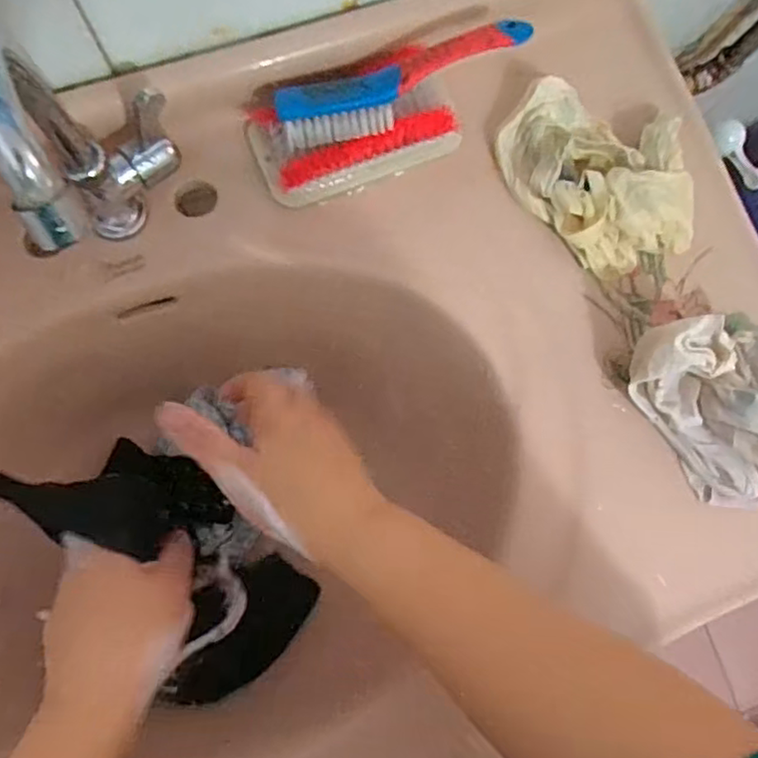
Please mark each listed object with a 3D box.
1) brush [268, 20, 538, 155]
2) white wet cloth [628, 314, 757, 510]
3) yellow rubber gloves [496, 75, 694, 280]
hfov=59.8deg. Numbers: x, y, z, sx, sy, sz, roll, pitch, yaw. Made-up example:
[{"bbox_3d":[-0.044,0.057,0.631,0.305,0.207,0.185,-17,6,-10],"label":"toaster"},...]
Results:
[{"bbox_3d":[0.013,-0.181,0.393,0.151,0.030,0.036,-22,82,9],"label":"brush"},{"bbox_3d":[0.210,0.021,0.396,0.097,0.065,0.115,-5,83,-6],"label":"white wet cloth"},{"bbox_3d":[0.145,-0.133,0.431,0.134,0.037,0.117,14,81,-4],"label":"yellow rubber gloves"}]

